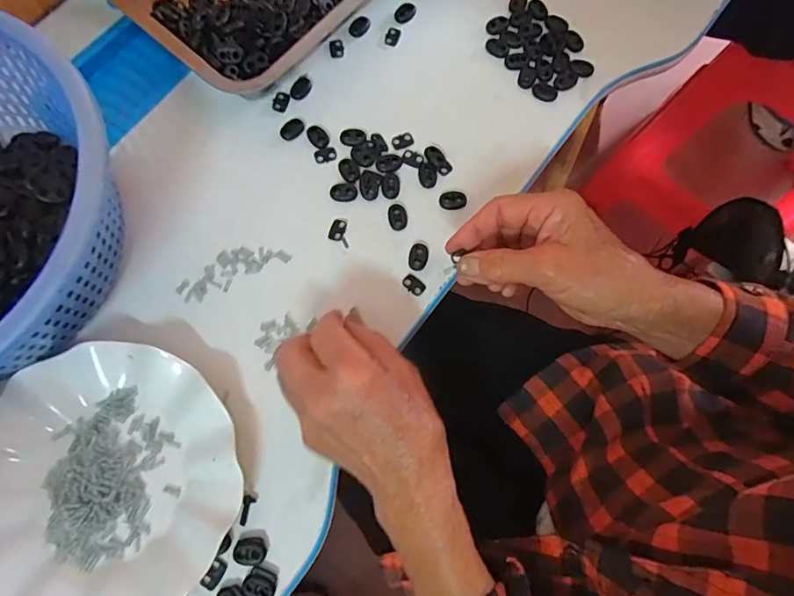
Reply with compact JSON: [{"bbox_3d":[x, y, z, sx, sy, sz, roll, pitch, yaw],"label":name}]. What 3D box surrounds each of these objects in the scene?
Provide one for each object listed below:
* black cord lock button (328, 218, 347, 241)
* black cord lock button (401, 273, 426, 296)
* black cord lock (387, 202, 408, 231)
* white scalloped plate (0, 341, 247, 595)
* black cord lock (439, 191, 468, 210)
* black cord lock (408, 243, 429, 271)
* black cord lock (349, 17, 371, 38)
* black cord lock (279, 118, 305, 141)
[{"bbox_3d":[-0.047,-0.054,0.392,0.011,0.004,0.018,20,74,4],"label":"black cord lock button"},{"bbox_3d":[0.013,-0.010,0.382,0.018,0.004,0.013,41,77,10],"label":"black cord lock button"},{"bbox_3d":[0.001,-0.065,0.396,0.015,0.004,0.022,-9,74,-4],"label":"black cord lock"},{"bbox_3d":[-0.199,0.123,0.332,0.176,0.020,0.177,0,74,-1],"label":"white scalloped plate"},{"bbox_3d":[0.045,-0.079,0.400,0.022,0.004,0.017,-6,74,-3],"label":"black cord lock"},{"bbox_3d":[0.017,-0.033,0.389,0.015,0.004,0.022,12,74,2],"label":"black cord lock"},{"bbox_3d":[-0.033,-0.243,0.445,0.014,0.004,0.023,31,76,7],"label":"black cord lock"},{"bbox_3d":[-0.088,-0.142,0.417,0.017,0.004,0.021,44,78,10],"label":"black cord lock"}]

